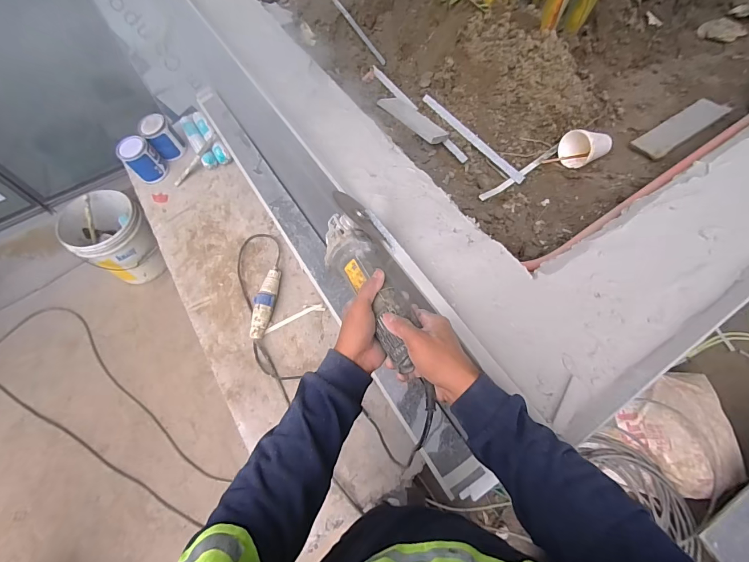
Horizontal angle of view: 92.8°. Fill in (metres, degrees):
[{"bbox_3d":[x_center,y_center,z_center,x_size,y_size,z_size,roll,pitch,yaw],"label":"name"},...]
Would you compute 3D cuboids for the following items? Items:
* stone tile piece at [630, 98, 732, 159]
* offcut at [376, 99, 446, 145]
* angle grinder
[{"bbox_3d":[0.707,-0.358,0.810,0.272,0.014,0.070,-31,66,-12],"label":"stone tile piece"},{"bbox_3d":[0.093,-0.399,0.878,0.070,0.012,0.210,-28,60,-23],"label":"offcut"},{"bbox_3d":[-0.005,-0.002,0.511,0.094,0.102,0.268,-18,58,-6],"label":"angle grinder"}]

